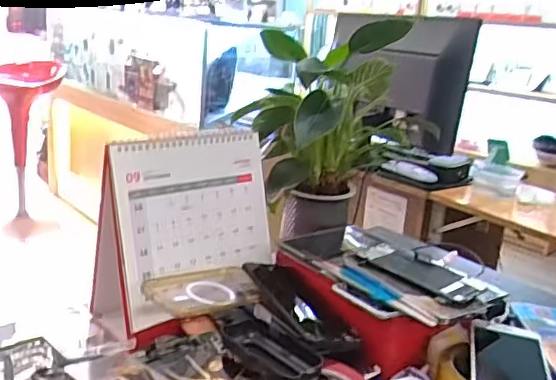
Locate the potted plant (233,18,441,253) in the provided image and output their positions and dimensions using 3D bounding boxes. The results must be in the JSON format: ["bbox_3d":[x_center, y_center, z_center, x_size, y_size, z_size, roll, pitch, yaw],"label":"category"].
[{"bbox_3d":[0.085,-0.070,0.817,0.232,0.316,0.170,-1,18,-20],"label":"potted plant"}]

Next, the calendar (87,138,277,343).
[{"bbox_3d":[-0.110,0.048,0.691,0.118,0.212,0.203,19,22,39],"label":"calendar"}]

